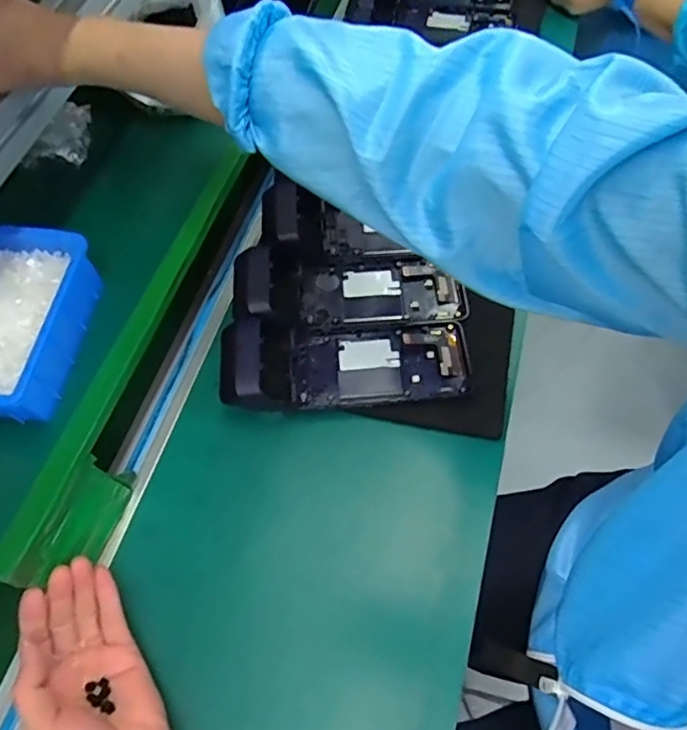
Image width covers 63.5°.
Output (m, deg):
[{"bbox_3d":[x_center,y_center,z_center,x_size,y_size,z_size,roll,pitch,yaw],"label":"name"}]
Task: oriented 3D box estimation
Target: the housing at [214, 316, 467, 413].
[{"bbox_3d":[0.003,-0.005,0.518,0.225,0.052,0.083,-5,62,-2],"label":"housing"}]

